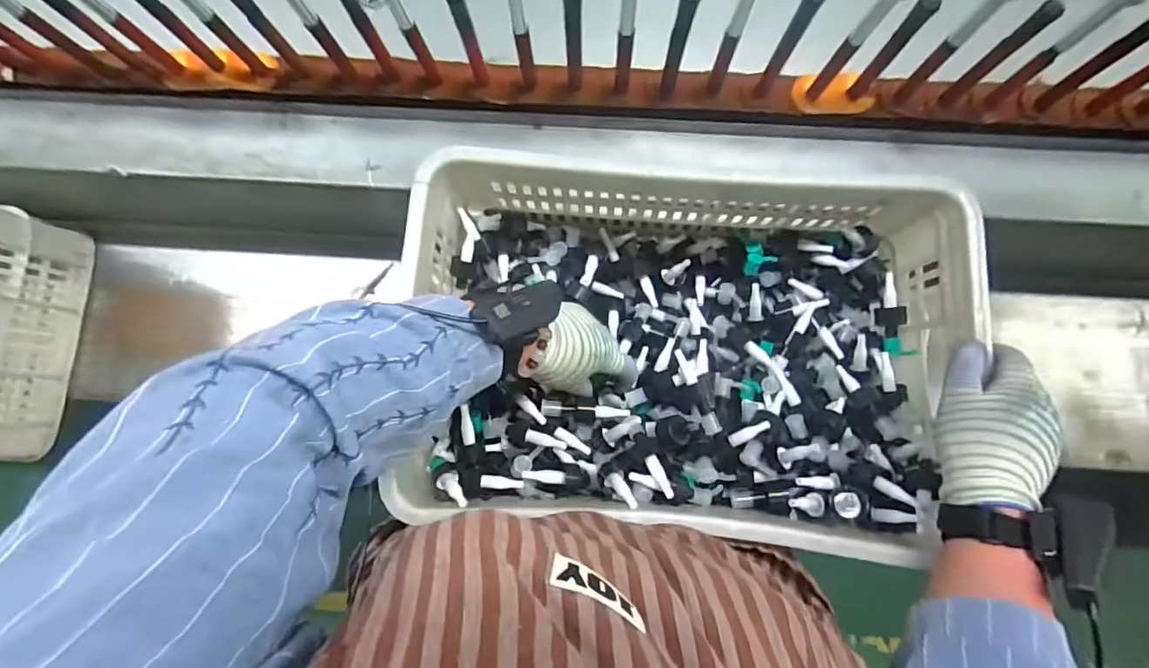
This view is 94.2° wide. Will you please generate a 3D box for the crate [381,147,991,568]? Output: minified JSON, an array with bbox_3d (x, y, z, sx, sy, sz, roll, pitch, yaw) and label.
[{"bbox_3d":[0.102,0.016,0.562,0.518,0.171,0.334,5,82,2],"label":"crate"}]

